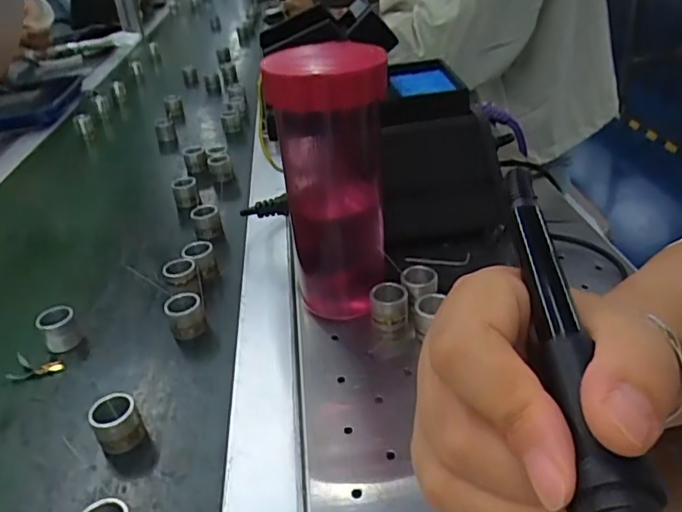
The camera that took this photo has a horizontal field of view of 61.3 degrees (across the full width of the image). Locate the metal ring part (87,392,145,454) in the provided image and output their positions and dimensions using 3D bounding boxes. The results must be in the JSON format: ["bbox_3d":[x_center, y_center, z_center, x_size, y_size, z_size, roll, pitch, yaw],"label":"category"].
[{"bbox_3d":[-0.124,0.093,0.319,0.023,0.028,0.021,-25,36,-27],"label":"metal ring part"}]

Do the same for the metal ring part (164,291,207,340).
[{"bbox_3d":[-0.108,0.041,0.402,0.023,0.024,0.022,-15,32,-12],"label":"metal ring part"}]

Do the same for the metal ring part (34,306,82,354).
[{"bbox_3d":[-0.197,0.051,0.403,0.023,0.028,0.020,-23,35,-24],"label":"metal ring part"}]

